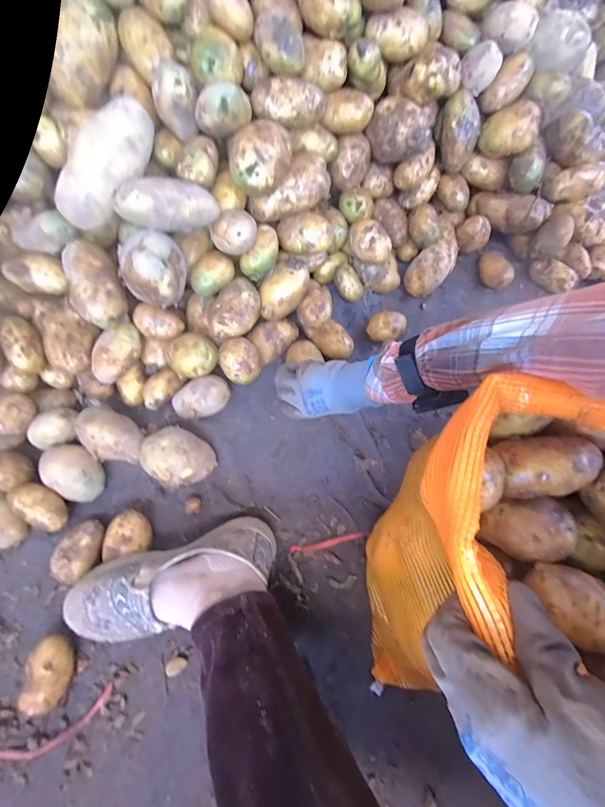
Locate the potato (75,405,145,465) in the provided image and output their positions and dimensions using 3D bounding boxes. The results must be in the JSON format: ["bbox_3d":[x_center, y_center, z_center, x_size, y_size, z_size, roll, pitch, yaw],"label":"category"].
[{"bbox_3d":[-0.269,0.049,0.496,0.087,0.072,0.062,36,70,17],"label":"potato"}]

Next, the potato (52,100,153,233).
[{"bbox_3d":[-0.246,-0.293,0.431,0.052,0.057,0.161,46,103,20],"label":"potato"}]

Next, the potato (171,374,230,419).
[{"bbox_3d":[-0.152,-0.005,0.530,0.083,0.049,0.046,-21,65,-9],"label":"potato"}]

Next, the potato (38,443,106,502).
[{"bbox_3d":[-0.319,0.096,0.487,0.095,0.054,0.062,28,68,14],"label":"potato"}]

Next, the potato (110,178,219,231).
[{"bbox_3d":[-0.171,-0.252,0.443,0.121,0.049,0.037,-6,63,-16],"label":"potato"}]

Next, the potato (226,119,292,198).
[{"bbox_3d":[-0.057,-0.329,0.468,0.082,0.060,0.068,-3,64,0],"label":"potato"}]

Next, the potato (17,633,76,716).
[{"bbox_3d":[-0.286,0.305,0.393,0.039,0.039,0.070,-1,64,1],"label":"potato"}]

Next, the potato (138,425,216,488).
[{"bbox_3d":[-0.172,0.077,0.487,0.086,0.061,0.077,33,69,16],"label":"potato"}]

